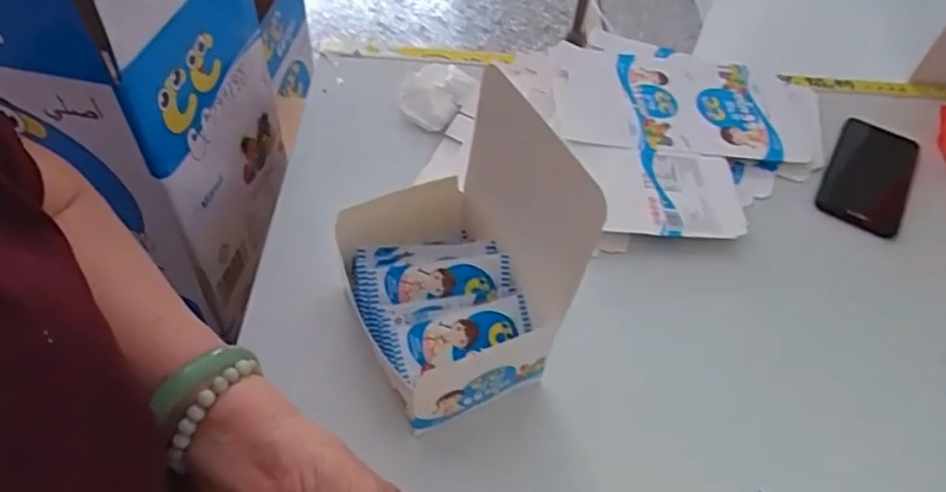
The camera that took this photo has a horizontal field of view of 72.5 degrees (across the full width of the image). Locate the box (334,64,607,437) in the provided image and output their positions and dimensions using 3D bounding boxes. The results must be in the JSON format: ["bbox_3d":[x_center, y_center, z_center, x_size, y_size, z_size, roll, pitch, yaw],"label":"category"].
[{"bbox_3d":[-0.015,0.003,0.425,0.123,0.165,0.144,-19,55,-19],"label":"box"}]

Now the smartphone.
[{"bbox_3d":[0.403,-0.080,0.652,0.075,0.008,0.170,28,54,17],"label":"smartphone"}]

